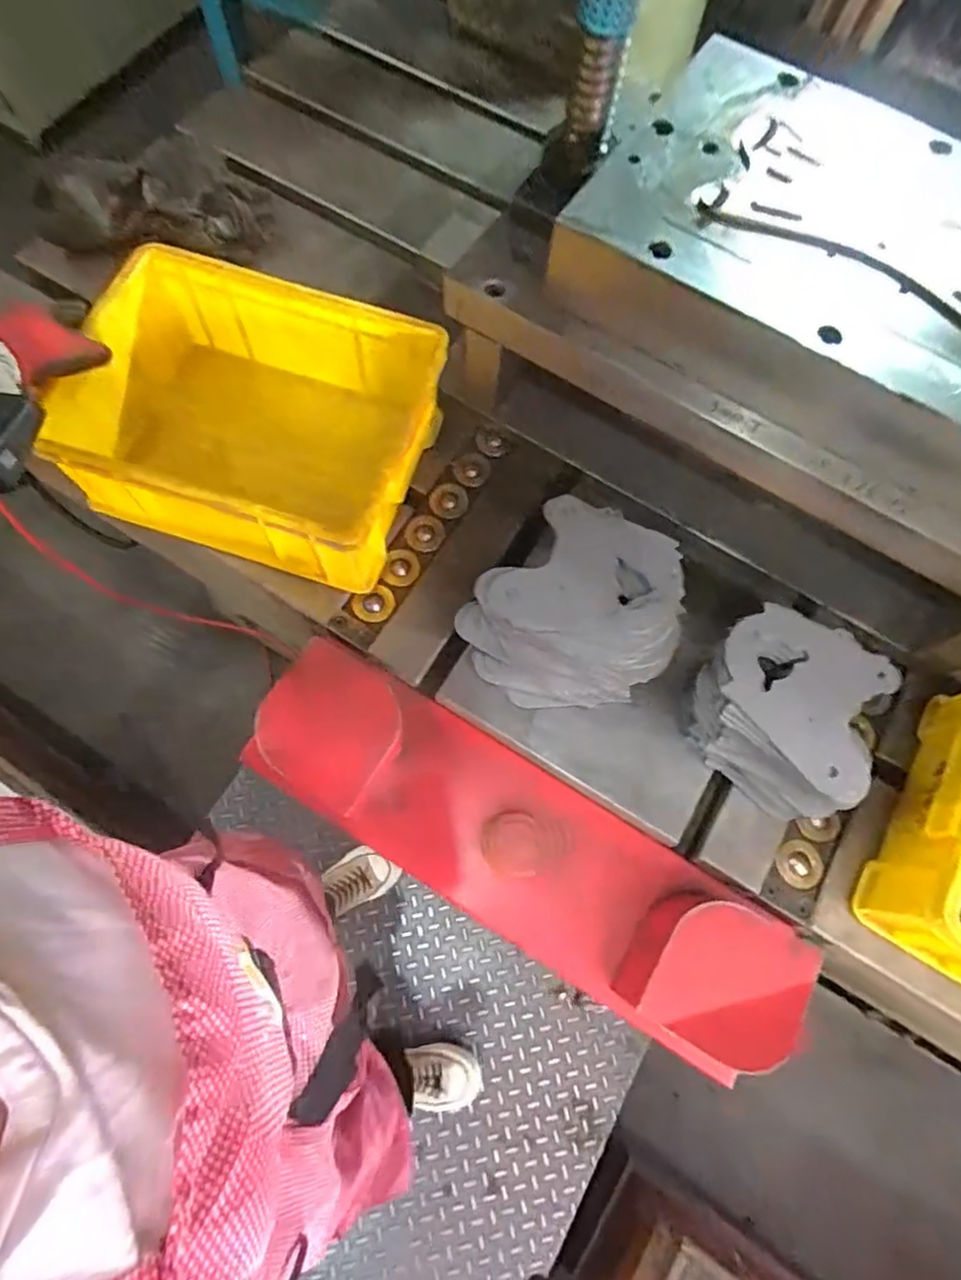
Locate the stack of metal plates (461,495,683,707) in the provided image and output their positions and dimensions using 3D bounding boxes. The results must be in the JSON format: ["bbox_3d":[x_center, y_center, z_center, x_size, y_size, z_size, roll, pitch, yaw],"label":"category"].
[{"bbox_3d":[0.094,-0.017,0.606,0.169,0.137,0.173,39,73,12],"label":"stack of metal plates"}]

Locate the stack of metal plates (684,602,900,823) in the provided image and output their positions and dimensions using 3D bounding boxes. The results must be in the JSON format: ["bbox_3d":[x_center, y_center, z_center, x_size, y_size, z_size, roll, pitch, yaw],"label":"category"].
[{"bbox_3d":[0.270,0.067,0.582,0.155,0.122,0.138,26,71,7],"label":"stack of metal plates"}]

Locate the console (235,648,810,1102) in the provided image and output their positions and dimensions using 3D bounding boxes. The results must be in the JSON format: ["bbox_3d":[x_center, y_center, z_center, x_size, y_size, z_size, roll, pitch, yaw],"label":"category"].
[{"bbox_3d":[0.037,0.184,0.579,0.511,0.117,0.151,31,72,9],"label":"console"}]

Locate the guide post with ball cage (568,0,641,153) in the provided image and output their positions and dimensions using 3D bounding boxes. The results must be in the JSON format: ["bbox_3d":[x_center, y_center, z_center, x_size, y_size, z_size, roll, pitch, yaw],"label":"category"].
[{"bbox_3d":[0.093,-0.453,0.487,0.042,0.137,0.034,11,70,2],"label":"guide post with ball cage"}]

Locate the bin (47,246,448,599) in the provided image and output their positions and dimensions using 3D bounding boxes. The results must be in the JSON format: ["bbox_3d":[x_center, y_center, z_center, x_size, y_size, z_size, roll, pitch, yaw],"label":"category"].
[{"bbox_3d":[-0.246,-0.231,0.679,0.392,0.140,0.263,19,70,5],"label":"bin"}]

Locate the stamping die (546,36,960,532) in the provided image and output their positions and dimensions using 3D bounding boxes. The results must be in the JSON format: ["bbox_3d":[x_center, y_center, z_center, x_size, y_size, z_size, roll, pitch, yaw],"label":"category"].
[{"bbox_3d":[0.332,-0.311,0.565,0.476,0.101,0.342,31,72,9],"label":"stamping die"}]

